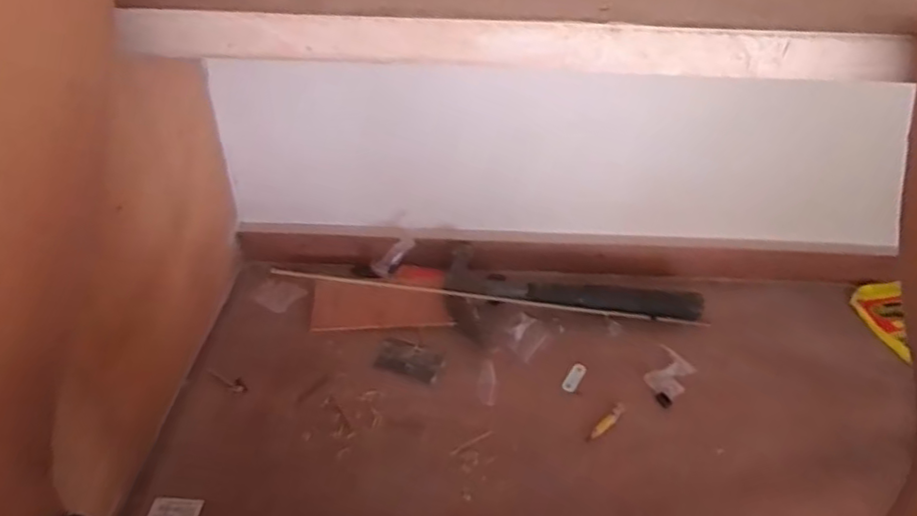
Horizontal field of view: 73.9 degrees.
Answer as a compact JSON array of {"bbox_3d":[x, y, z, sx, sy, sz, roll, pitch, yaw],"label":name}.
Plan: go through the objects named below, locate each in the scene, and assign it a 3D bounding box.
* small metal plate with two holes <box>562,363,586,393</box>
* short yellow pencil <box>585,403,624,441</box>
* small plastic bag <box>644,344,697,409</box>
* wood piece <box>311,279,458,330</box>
[{"bbox_3d":[0.116,0.119,0.607,0.014,0.004,0.040,22,42,25],"label":"small metal plate with two holes"},{"bbox_3d":[0.138,0.153,0.565,0.011,0.004,0.054,31,47,33],"label":"short yellow pencil"},{"bbox_3d":[0.209,0.118,0.607,0.038,0.009,0.065,29,45,31],"label":"small plastic bag"},{"bbox_3d":[-0.085,0.053,0.670,0.150,0.007,0.059,0,60,4],"label":"wood piece"}]

